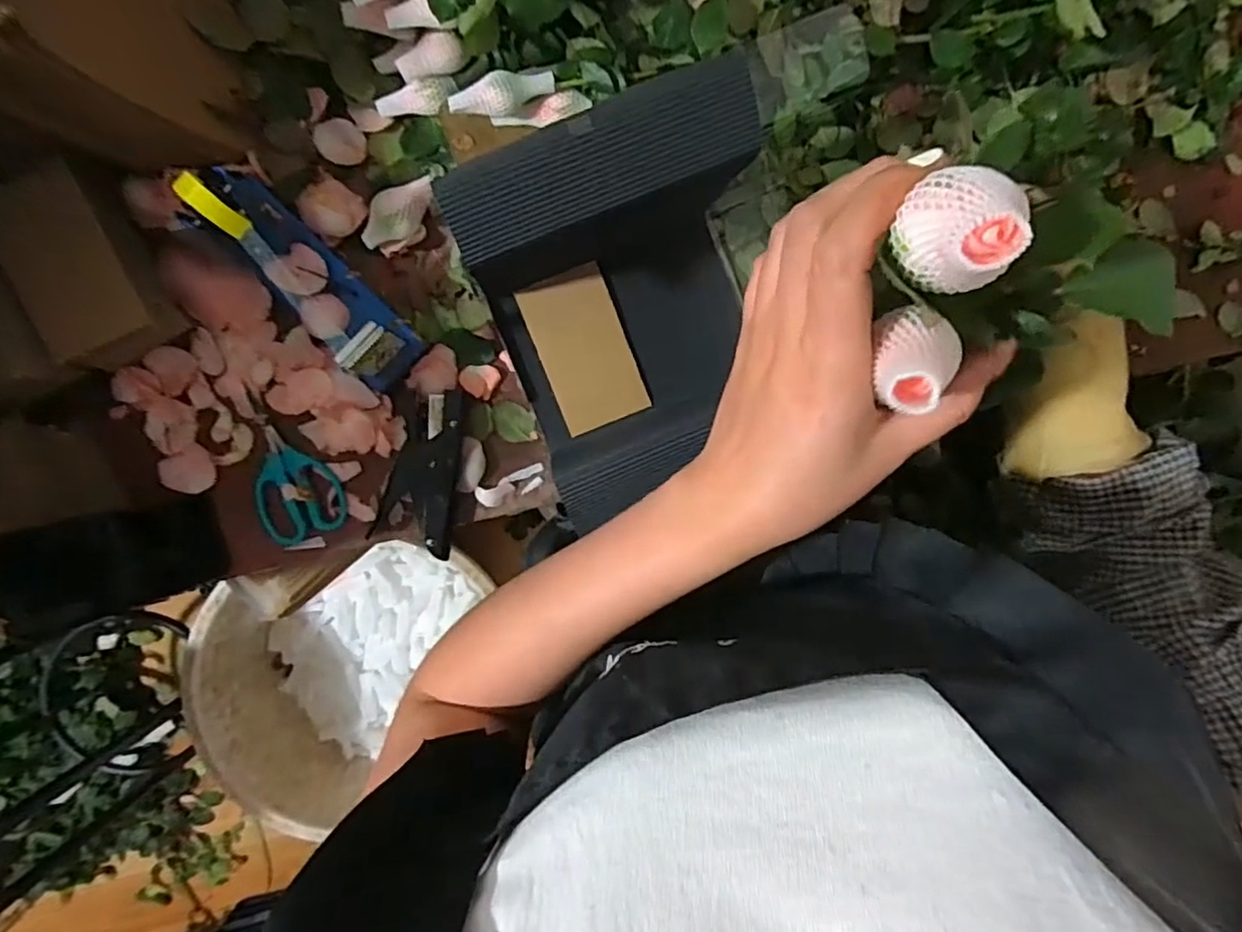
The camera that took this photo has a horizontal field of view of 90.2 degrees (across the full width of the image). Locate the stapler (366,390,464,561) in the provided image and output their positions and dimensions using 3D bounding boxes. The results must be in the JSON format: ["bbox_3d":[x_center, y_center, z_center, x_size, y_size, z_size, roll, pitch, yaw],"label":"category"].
[{"bbox_3d":[-0.185,0.005,0.564,0.070,0.020,0.148,7,93,-6],"label":"stapler"}]

